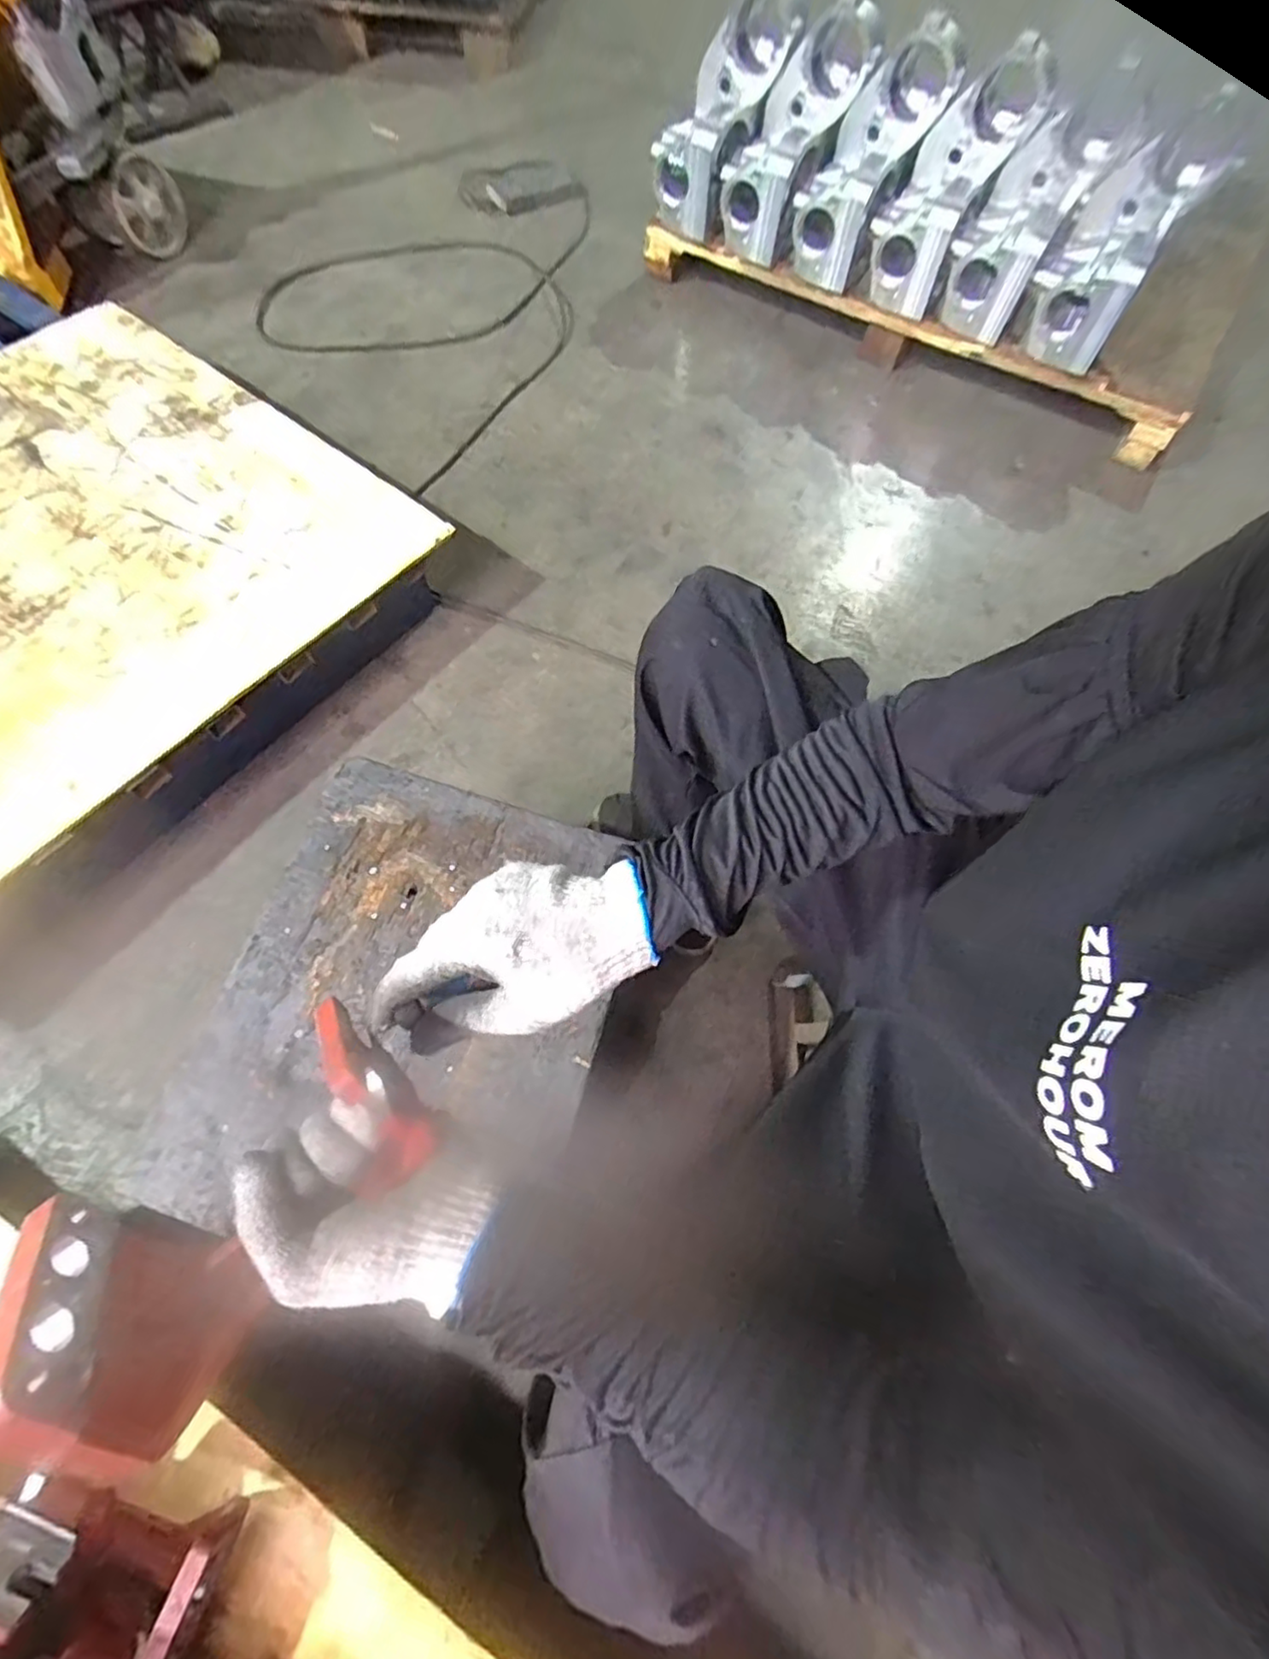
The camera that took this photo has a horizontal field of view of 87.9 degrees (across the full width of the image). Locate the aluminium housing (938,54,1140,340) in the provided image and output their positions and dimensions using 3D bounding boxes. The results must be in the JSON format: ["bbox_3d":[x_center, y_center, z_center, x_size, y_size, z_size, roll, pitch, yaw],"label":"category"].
[{"bbox_3d":[0.719,-1.120,1.185,0.159,0.387,0.089,40,28,15],"label":"aluminium housing"}]

